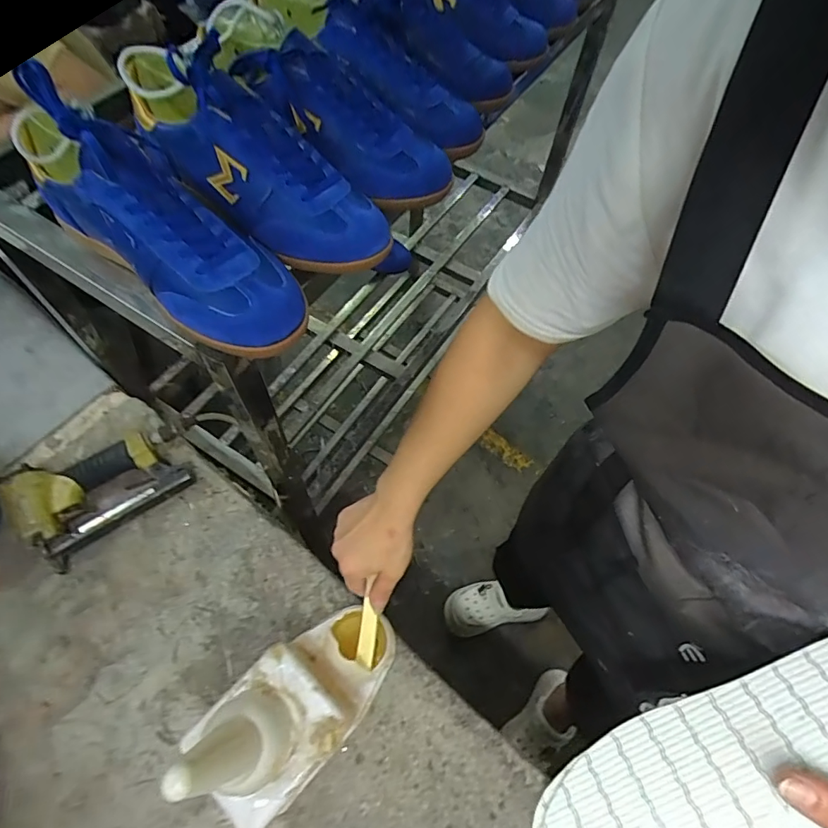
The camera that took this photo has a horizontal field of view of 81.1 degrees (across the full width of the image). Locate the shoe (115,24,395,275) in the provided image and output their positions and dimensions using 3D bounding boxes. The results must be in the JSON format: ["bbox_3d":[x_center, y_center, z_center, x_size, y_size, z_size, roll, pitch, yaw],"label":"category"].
[{"bbox_3d":[-0.134,-0.212,0.413,0.250,0.087,0.082,38,64,-7],"label":"shoe"}]

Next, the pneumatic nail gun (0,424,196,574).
[{"bbox_3d":[-0.397,0.086,0.609,0.141,0.050,0.183,41,66,18],"label":"pneumatic nail gun"}]

